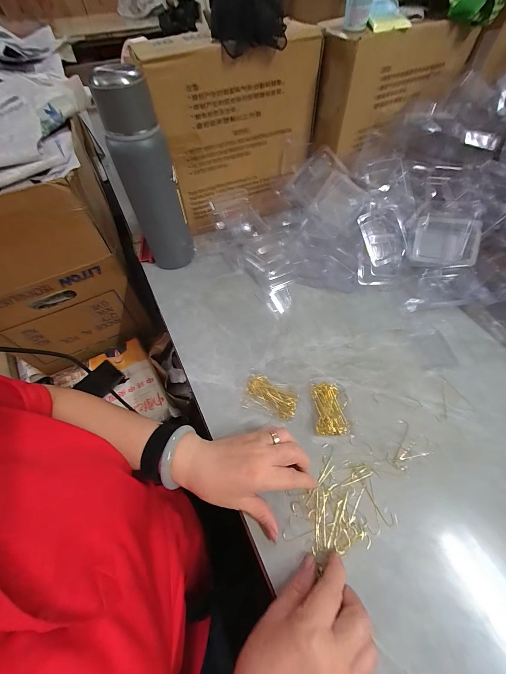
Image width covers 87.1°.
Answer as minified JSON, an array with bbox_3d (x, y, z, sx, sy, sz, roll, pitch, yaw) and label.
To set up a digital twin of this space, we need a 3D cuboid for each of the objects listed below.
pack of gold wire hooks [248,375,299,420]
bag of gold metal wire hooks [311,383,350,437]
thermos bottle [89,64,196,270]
[{"bbox_3d":[0.027,0.081,0.371,0.076,0.011,0.036,32,63,19],"label":"pack of gold wire hooks"},{"bbox_3d":[0.101,0.096,0.354,0.038,0.015,0.067,-3,58,-2],"label":"bag of gold metal wire hooks"},{"bbox_3d":[-0.160,-0.237,0.423,0.081,0.268,0.073,-25,61,-14],"label":"thermos bottle"}]

